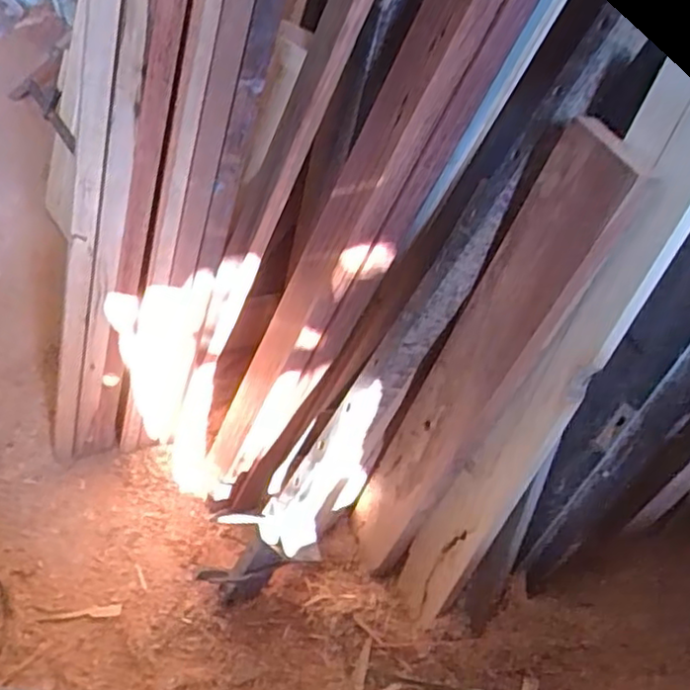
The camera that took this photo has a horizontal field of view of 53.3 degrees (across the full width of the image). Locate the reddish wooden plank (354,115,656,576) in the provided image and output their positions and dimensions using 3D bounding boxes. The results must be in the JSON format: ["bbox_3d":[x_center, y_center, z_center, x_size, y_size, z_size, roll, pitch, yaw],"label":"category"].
[{"bbox_3d":[0.148,0.073,0.927,0.024,0.766,0.115,-14,52,-36],"label":"reddish wooden plank"}]

